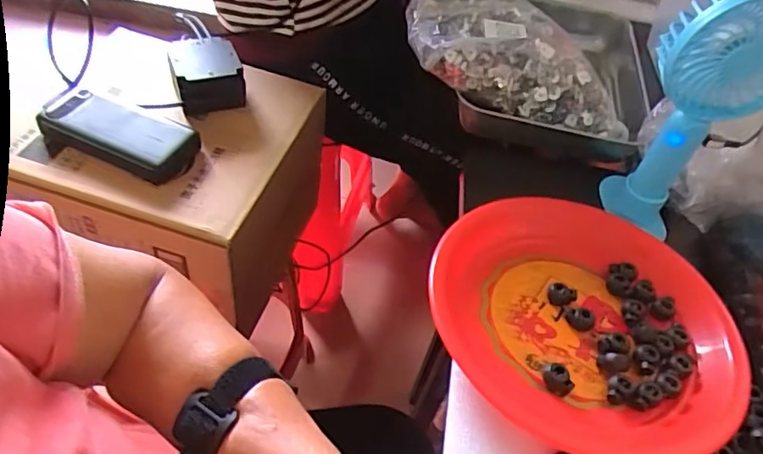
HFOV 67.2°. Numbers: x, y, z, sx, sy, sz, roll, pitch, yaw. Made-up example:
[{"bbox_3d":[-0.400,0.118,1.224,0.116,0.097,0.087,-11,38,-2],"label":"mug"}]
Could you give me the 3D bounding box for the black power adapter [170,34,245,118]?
[{"bbox_3d":[-0.203,-0.177,0.665,0.075,0.051,0.077,-16,54,-22],"label":"black power adapter"}]

